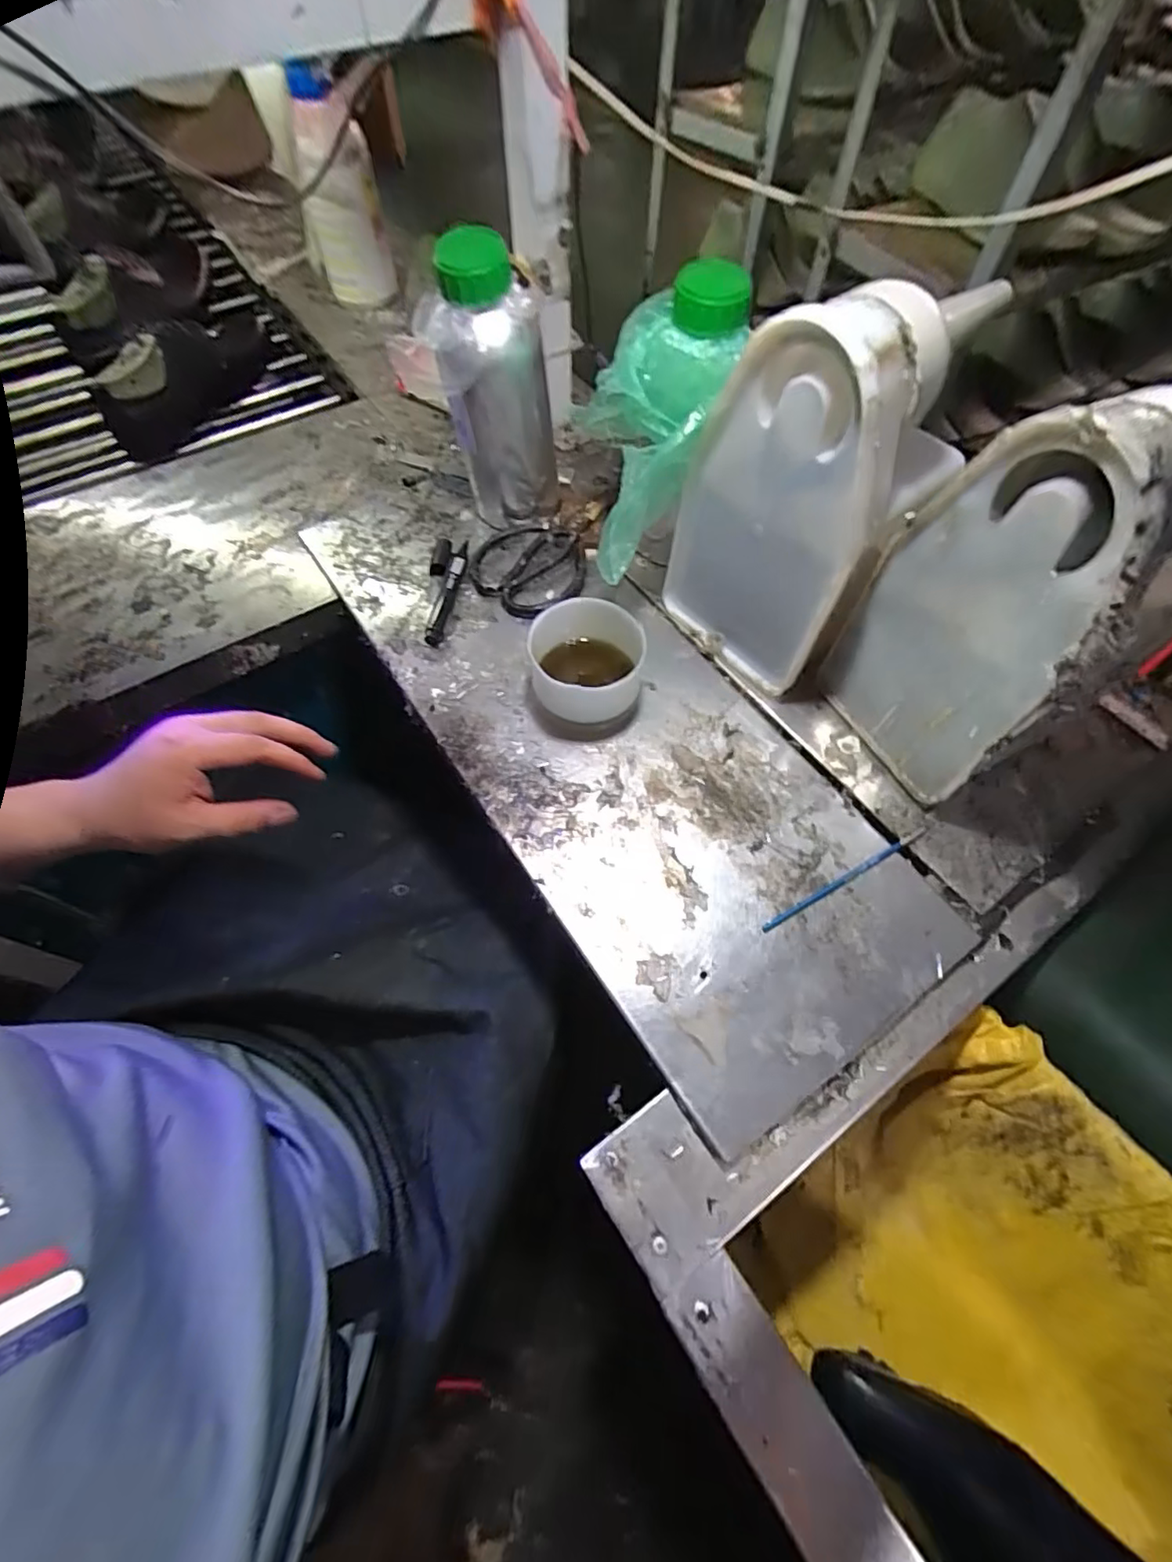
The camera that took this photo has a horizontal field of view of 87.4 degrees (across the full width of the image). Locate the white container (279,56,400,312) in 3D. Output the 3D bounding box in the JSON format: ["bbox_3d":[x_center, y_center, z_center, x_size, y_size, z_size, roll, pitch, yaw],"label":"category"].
[{"bbox_3d":[-0.318,-0.756,0.793,0.092,0.217,0.082,-13,64,-8],"label":"white container"}]

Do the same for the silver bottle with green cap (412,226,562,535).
[{"bbox_3d":[-0.078,-0.331,0.539,0.100,0.217,0.075,-11,63,-7],"label":"silver bottle with green cap"}]

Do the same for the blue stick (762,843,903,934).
[{"bbox_3d":[0.181,0.076,0.445,0.129,0.004,0.006,-26,66,-14],"label":"blue stick"}]

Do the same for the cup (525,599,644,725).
[{"bbox_3d":[0.000,-0.091,0.500,0.084,0.064,0.092,1,62,-1],"label":"cup"}]

